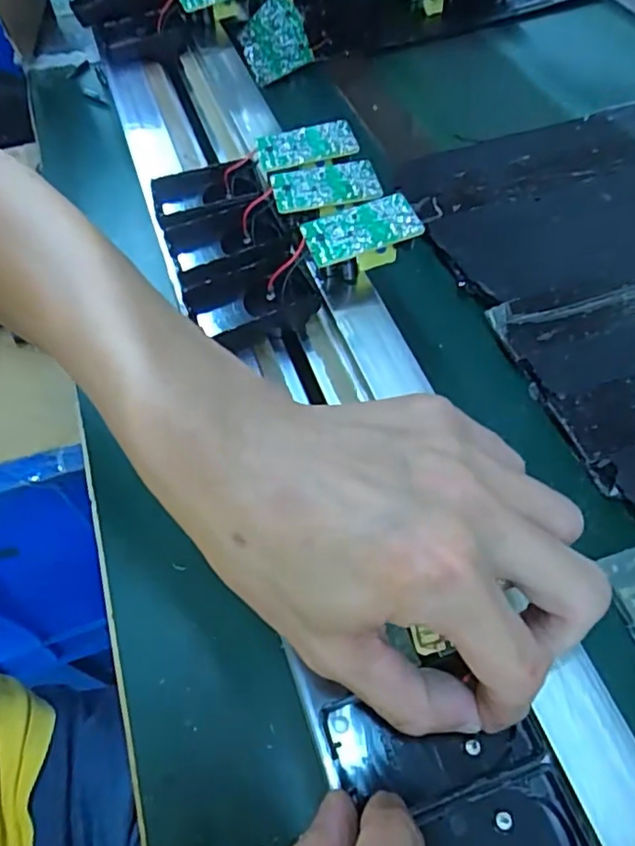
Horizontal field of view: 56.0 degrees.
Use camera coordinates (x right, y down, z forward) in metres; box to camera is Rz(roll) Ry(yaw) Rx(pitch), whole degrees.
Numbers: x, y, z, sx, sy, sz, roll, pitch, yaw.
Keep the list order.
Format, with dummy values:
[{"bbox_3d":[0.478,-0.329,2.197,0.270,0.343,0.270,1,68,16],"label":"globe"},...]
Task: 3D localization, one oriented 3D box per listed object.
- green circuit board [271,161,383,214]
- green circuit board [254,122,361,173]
[{"bbox_3d":[0.006,-0.143,0.361,0.064,0.006,0.037,-8,56,-3],"label":"green circuit board"},{"bbox_3d":[-0.007,-0.178,0.385,0.063,0.011,0.036,-12,57,-3],"label":"green circuit board"}]

